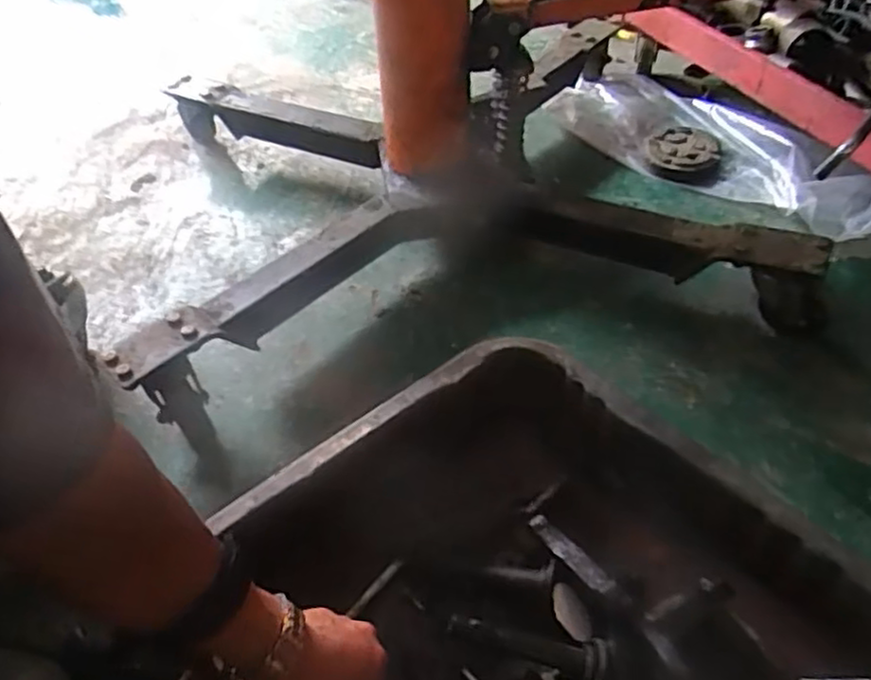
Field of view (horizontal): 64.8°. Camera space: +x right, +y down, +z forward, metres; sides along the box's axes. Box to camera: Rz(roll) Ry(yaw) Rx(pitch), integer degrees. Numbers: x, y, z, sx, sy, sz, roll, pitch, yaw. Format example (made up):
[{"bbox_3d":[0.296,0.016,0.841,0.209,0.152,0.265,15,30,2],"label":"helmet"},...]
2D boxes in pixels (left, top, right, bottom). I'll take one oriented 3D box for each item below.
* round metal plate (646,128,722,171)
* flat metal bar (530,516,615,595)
[{"bbox_3d":[0.377,-0.291,1.043,0.104,0.023,0.104,11,49,15],"label":"round metal plate"},{"bbox_3d":[0.113,0.178,0.577,0.019,0.007,0.095,-30,38,-19],"label":"flat metal bar"}]

